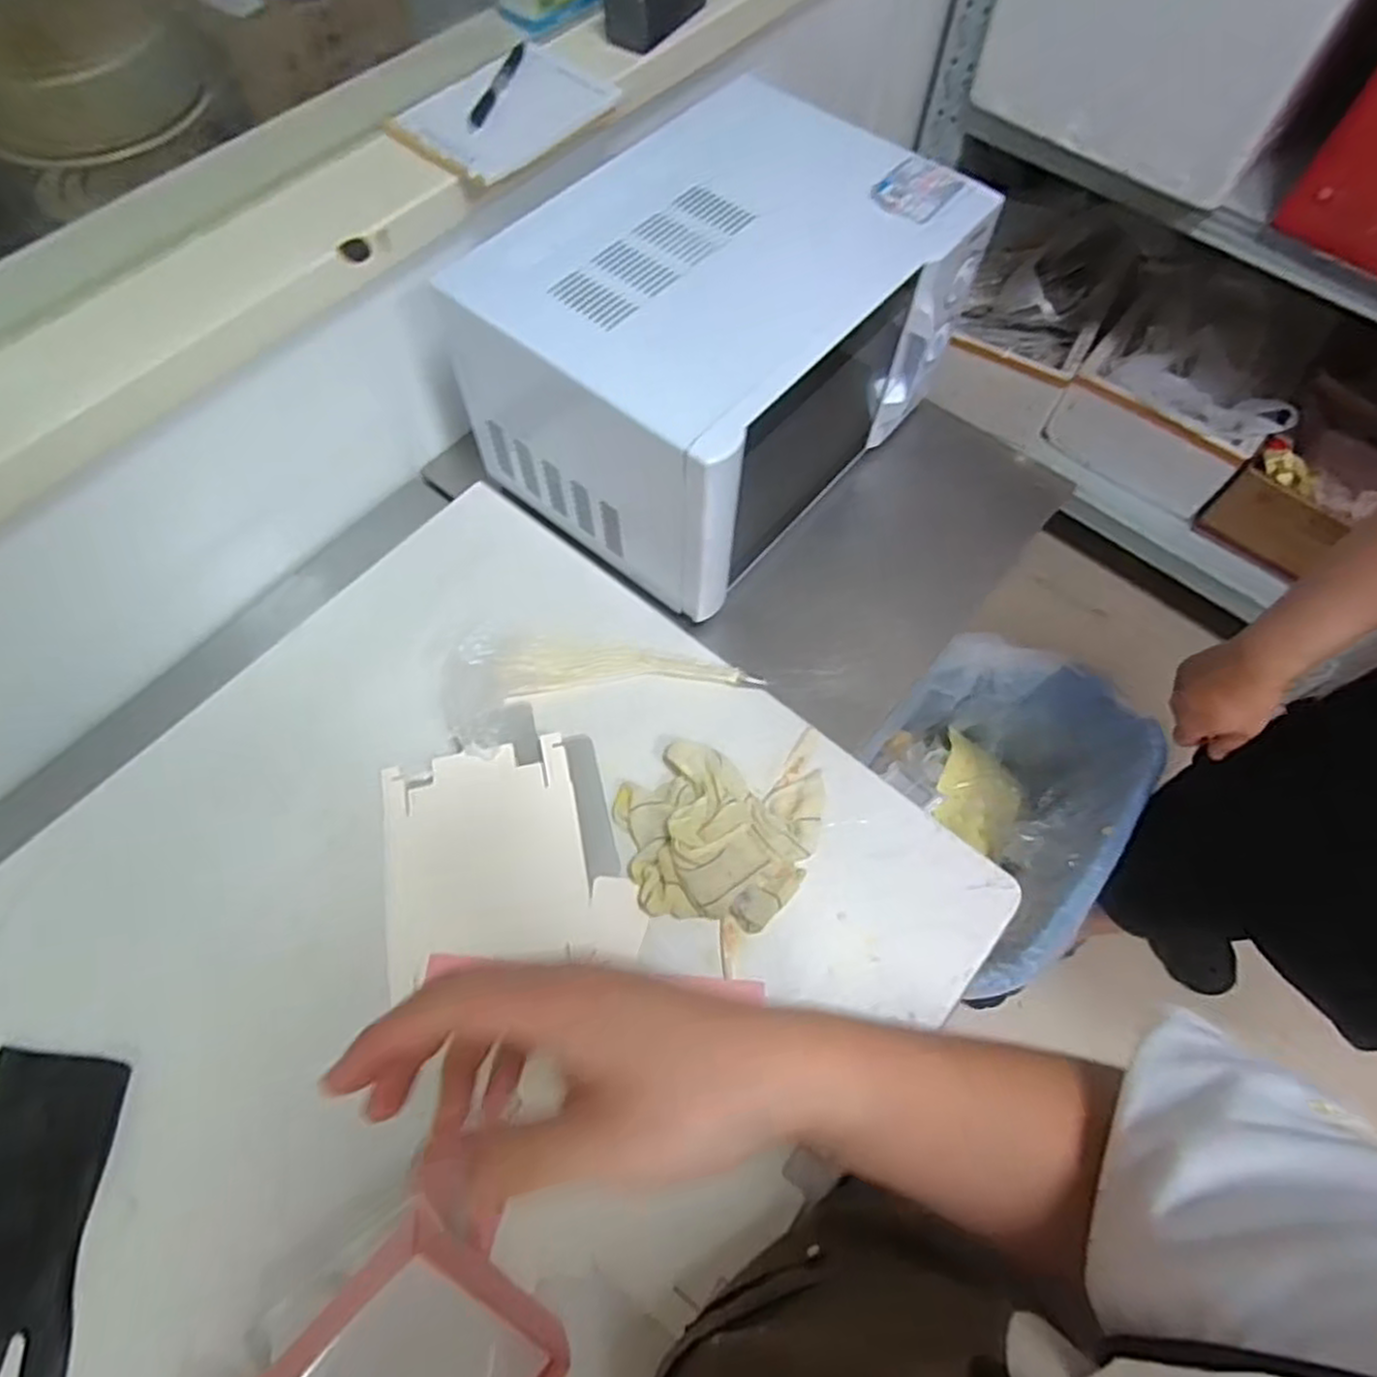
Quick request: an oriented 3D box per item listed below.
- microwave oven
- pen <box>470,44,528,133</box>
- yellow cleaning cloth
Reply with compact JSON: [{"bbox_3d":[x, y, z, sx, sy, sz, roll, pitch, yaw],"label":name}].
[{"bbox_3d":[0.036,-0.356,0.781,0.322,0.234,0.441,36,70,15],"label":"microwave oven"},{"bbox_3d":[-0.186,-0.589,0.735,0.012,0.010,0.137,17,70,7],"label":"pen"},{"bbox_3d":[0.022,0.122,0.664,0.184,0.050,0.158,11,65,5],"label":"yellow cleaning cloth"}]

